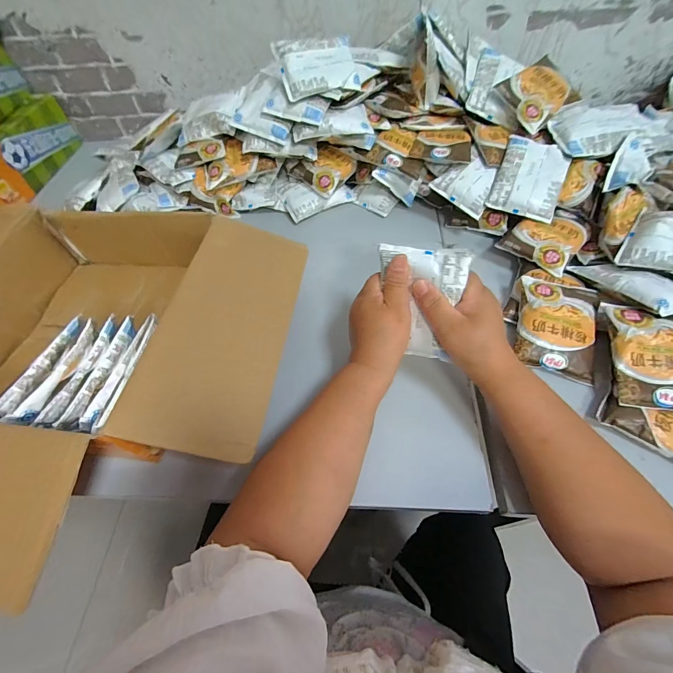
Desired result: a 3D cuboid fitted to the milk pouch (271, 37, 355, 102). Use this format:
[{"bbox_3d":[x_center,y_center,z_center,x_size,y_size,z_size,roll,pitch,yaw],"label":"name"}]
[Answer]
[{"bbox_3d":[-0.029,-0.417,0.512,0.115,0.011,0.087,-19,88,-9],"label":"milk pouch"}]

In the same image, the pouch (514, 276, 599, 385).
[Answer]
[{"bbox_3d":[0.281,-0.013,0.426,0.089,0.035,0.120,12,58,12],"label":"pouch"}]

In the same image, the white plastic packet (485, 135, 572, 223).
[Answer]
[{"bbox_3d":[0.295,-0.243,0.508,0.095,0.015,0.122,21,82,17],"label":"white plastic packet"}]

